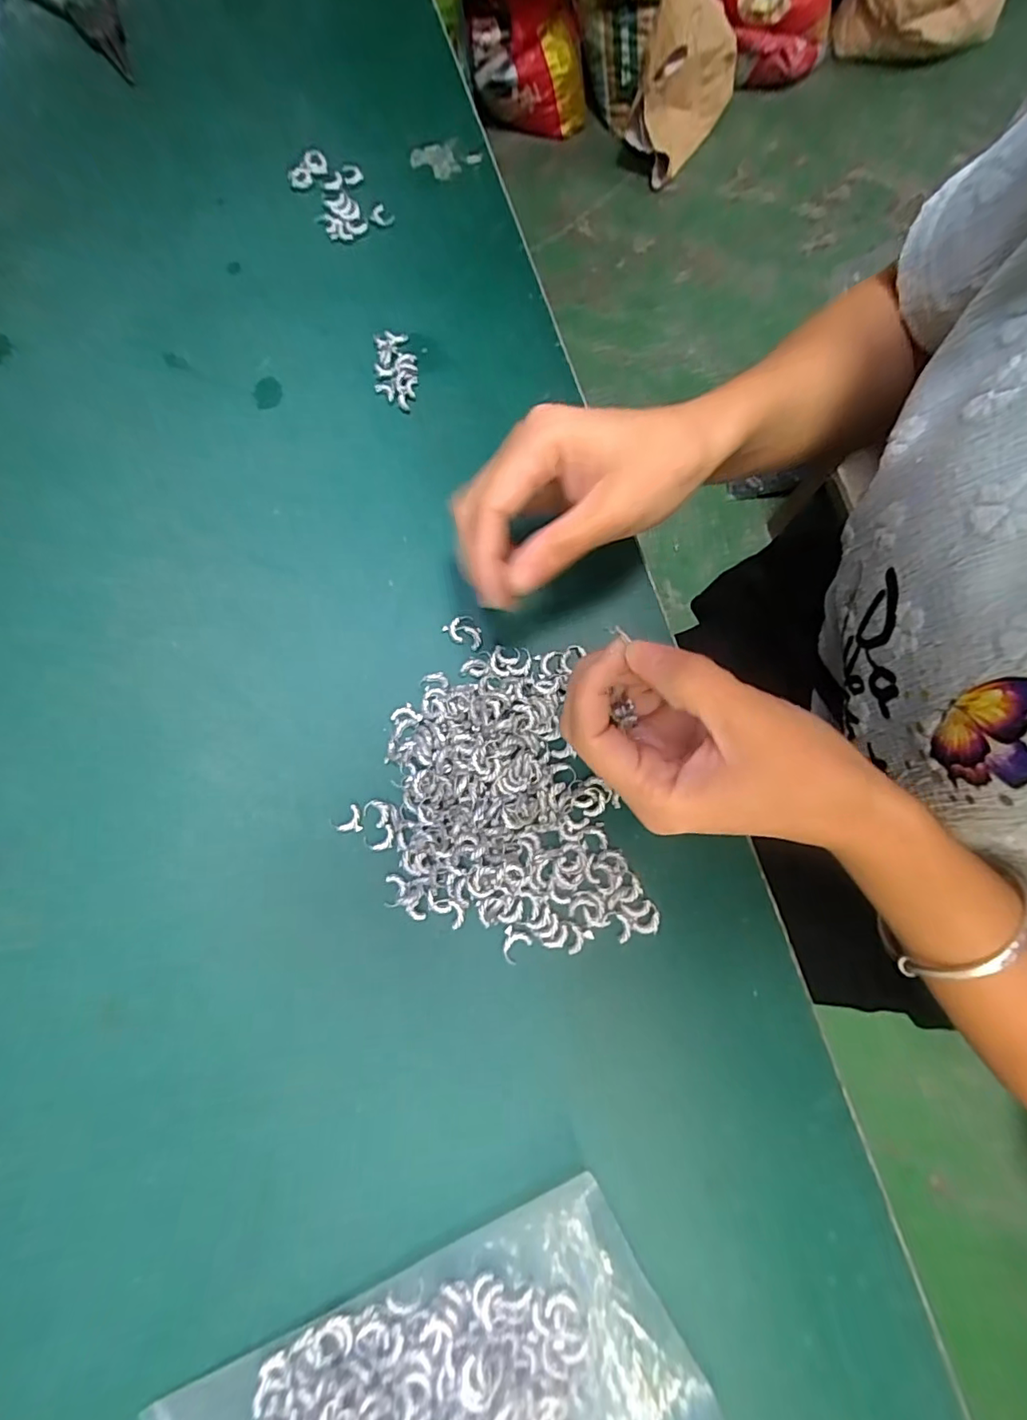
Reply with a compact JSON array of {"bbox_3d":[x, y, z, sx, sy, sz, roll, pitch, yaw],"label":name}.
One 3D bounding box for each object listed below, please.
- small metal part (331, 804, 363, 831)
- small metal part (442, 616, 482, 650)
[{"bbox_3d":[-0.080,0.055,0.270,0.013,0.004,0.015,42,80,9],"label":"small metal part"},{"bbox_3d":[-0.026,-0.040,0.293,0.016,0.004,0.020,-33,78,-8],"label":"small metal part"}]

